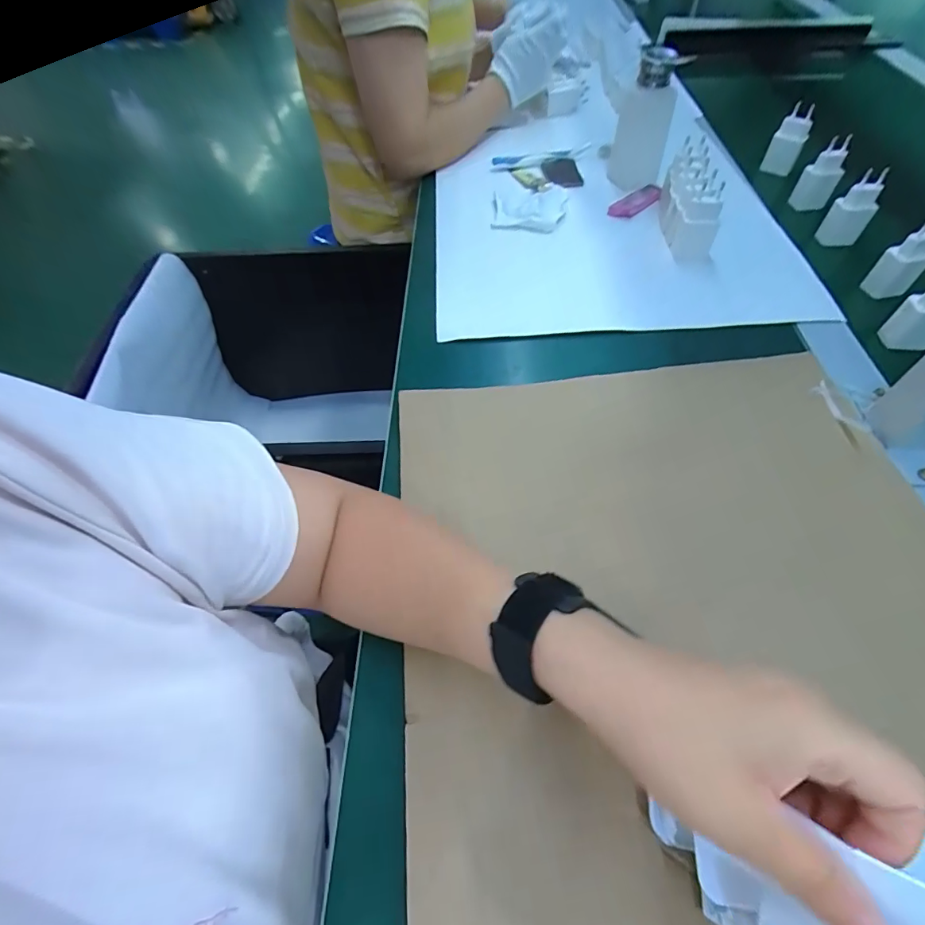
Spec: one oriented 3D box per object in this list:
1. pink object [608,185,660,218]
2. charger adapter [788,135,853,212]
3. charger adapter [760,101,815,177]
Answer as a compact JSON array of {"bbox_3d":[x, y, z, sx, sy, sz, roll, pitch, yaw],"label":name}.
[{"bbox_3d":[0.227,-0.338,0.607,0.074,0.015,0.032,-32,61,-15],"label":"pink object"},{"bbox_3d":[0.465,-0.372,0.603,0.044,0.079,0.021,26,63,19],"label":"charger adapter"},{"bbox_3d":[0.465,-0.458,0.666,0.042,0.080,0.027,26,63,19],"label":"charger adapter"}]

